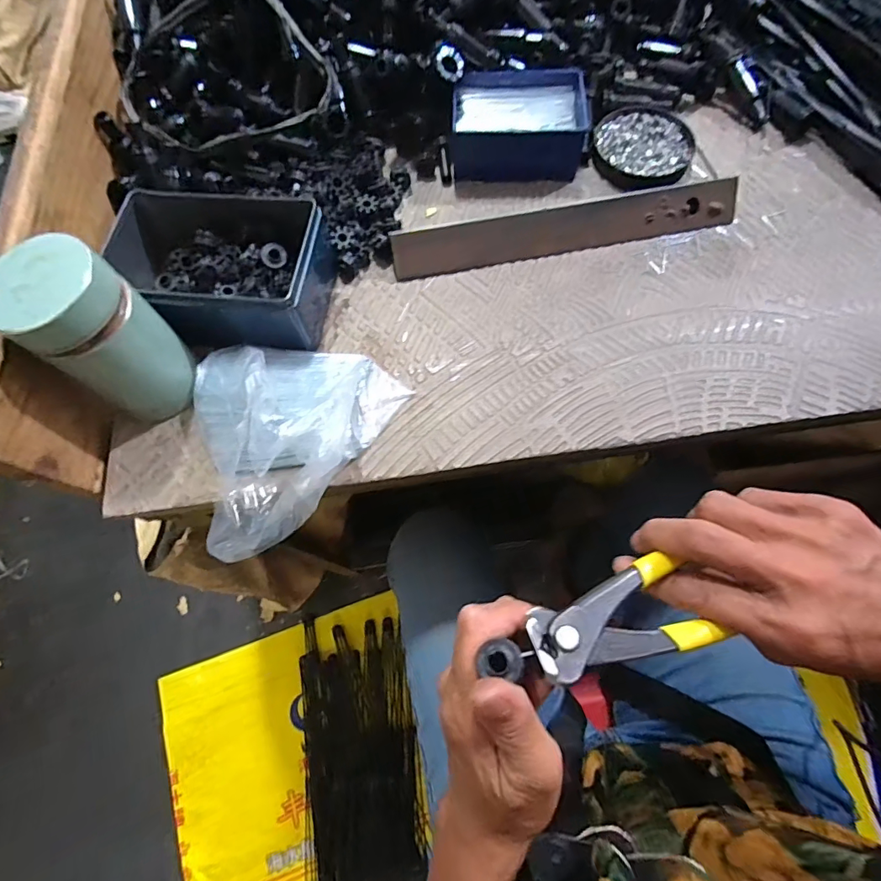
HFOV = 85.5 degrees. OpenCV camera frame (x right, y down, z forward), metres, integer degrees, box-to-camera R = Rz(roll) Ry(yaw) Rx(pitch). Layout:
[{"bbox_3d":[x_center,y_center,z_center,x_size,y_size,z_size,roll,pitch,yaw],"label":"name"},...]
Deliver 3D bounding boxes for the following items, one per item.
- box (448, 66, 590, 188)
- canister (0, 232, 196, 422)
[{"bbox_3d":[0.068,-0.278,0.422,0.115,0.043,0.083,0,70,3],"label":"box"},{"bbox_3d":[-0.214,-0.066,0.310,0.077,0.111,0.066,30,74,12],"label":"canister"}]

